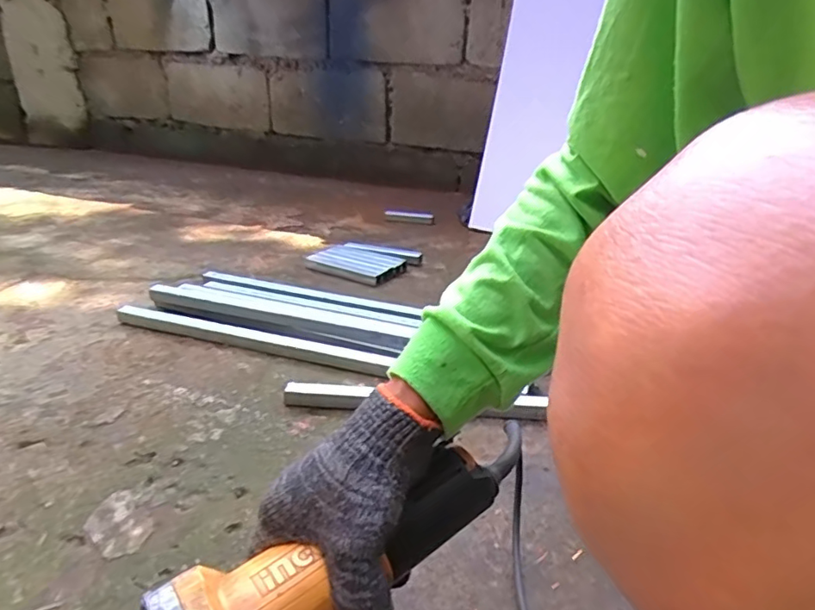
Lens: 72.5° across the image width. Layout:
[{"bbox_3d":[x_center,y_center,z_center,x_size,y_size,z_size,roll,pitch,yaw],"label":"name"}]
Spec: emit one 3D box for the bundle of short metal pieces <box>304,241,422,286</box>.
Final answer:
[{"bbox_3d":[-0.086,-0.091,1.108,0.191,0.023,0.180,16,29,28],"label":"bundle of short metal pieces"}]

